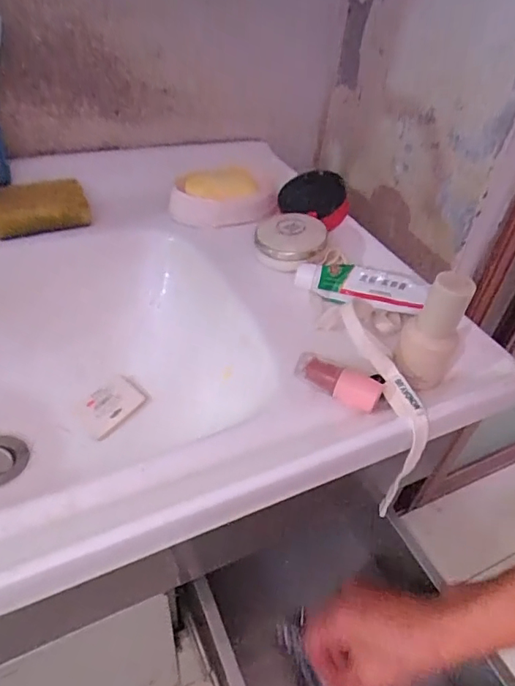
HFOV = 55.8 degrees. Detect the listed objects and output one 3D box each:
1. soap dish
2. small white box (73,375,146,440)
[{"bbox_3d":[-0.036,-0.164,0.552,0.121,0.036,0.072,-6,42,-14],"label":"soap dish"},{"bbox_3d":[-0.154,0.064,0.504,0.050,0.005,0.066,39,69,23],"label":"small white box"}]

